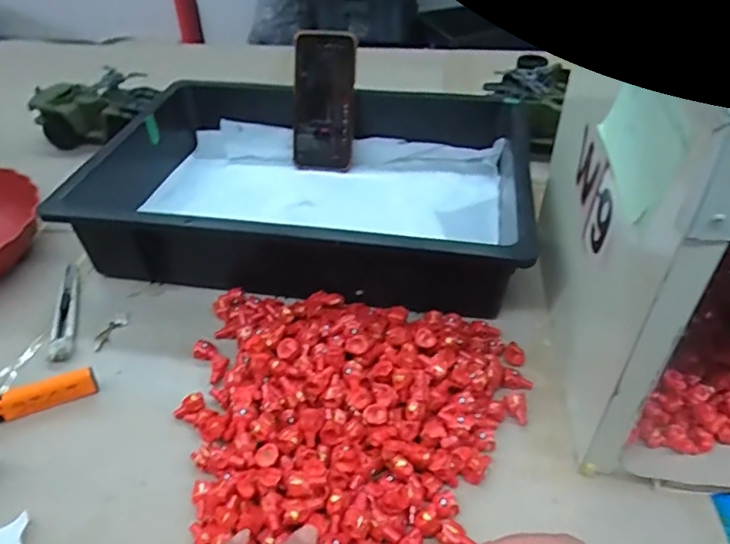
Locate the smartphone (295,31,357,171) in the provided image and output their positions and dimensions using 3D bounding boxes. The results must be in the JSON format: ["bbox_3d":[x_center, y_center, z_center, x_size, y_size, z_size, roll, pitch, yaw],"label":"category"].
[{"bbox_3d":[-0.051,-0.213,0.708,0.076,0.165,0.015,6,18,7],"label":"smartphone"}]

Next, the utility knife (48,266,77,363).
[{"bbox_3d":[-0.287,0.032,0.540,0.018,0.008,0.143,-13,43,-13],"label":"utility knife"}]

